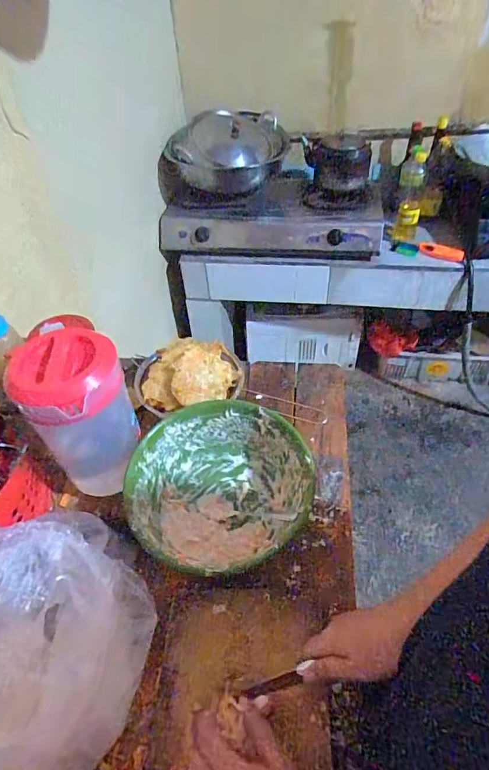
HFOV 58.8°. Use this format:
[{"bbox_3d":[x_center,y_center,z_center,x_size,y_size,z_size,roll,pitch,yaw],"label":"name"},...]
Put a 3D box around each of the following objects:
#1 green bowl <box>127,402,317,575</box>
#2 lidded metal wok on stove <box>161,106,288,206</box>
[{"bbox_3d":[-0.042,0.131,0.596,0.233,0.086,0.198,-28,51,-21],"label":"green bowl"},{"bbox_3d":[-0.056,-0.767,1.439,0.367,0.198,0.372,4,47,8],"label":"lidded metal wok on stove"}]

